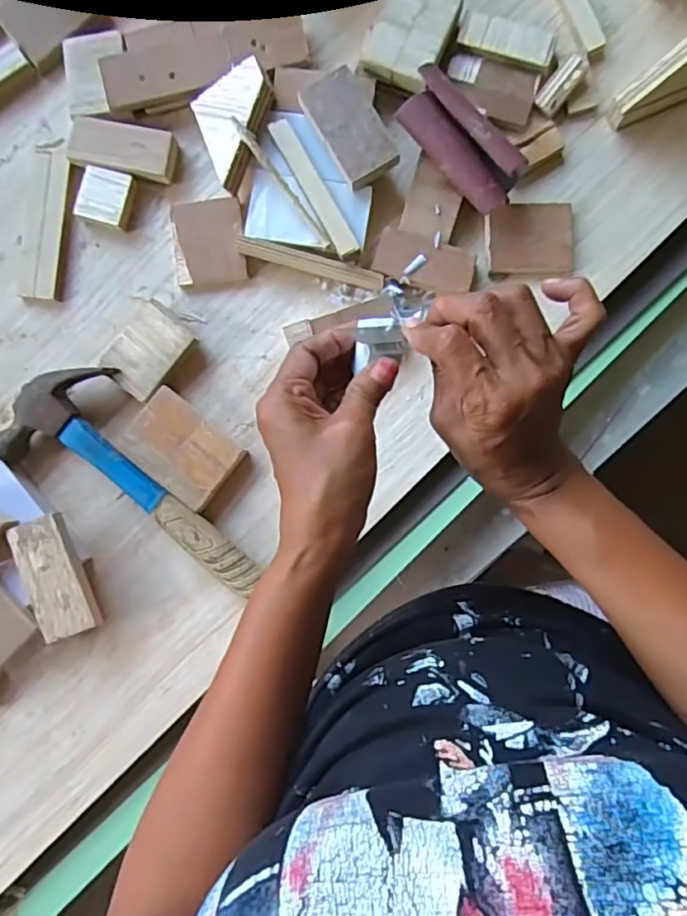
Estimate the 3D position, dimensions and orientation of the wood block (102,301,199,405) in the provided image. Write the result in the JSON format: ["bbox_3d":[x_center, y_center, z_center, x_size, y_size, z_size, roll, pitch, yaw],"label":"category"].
[{"bbox_3d":[-0.151,-0.083,0.454,0.050,0.017,0.066,42,90,3],"label":"wood block"}]

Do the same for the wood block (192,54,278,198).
[{"bbox_3d":[-0.077,-0.254,0.445,0.062,0.025,0.082,-22,87,1],"label":"wood block"}]

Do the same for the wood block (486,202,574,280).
[{"bbox_3d":[0.144,-0.168,0.450,0.065,0.010,0.054,-1,88,2],"label":"wood block"}]

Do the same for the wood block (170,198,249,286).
[{"bbox_3d":[-0.107,-0.171,0.463,0.055,0.007,0.066,-7,88,2],"label":"wood block"}]

